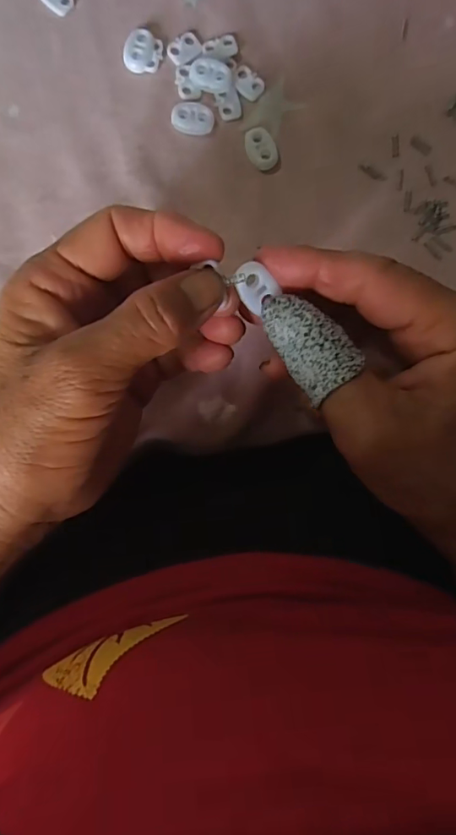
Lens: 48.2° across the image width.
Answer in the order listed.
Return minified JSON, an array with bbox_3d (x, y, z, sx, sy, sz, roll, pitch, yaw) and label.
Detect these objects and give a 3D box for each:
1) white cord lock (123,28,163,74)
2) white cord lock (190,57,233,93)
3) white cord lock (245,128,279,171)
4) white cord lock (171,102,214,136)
[{"bbox_3d":[-0.044,-0.192,0.268,0.019,0.005,0.021,8,86,-5],"label":"white cord lock"},{"bbox_3d":[-0.009,-0.181,0.269,0.022,0.008,0.015,16,86,-4],"label":"white cord lock"},{"bbox_3d":[0.018,-0.143,0.271,0.015,0.005,0.022,-31,90,-6],"label":"white cord lock"},{"bbox_3d":[-0.019,-0.157,0.269,0.022,0.005,0.014,2,87,-5],"label":"white cord lock"}]

